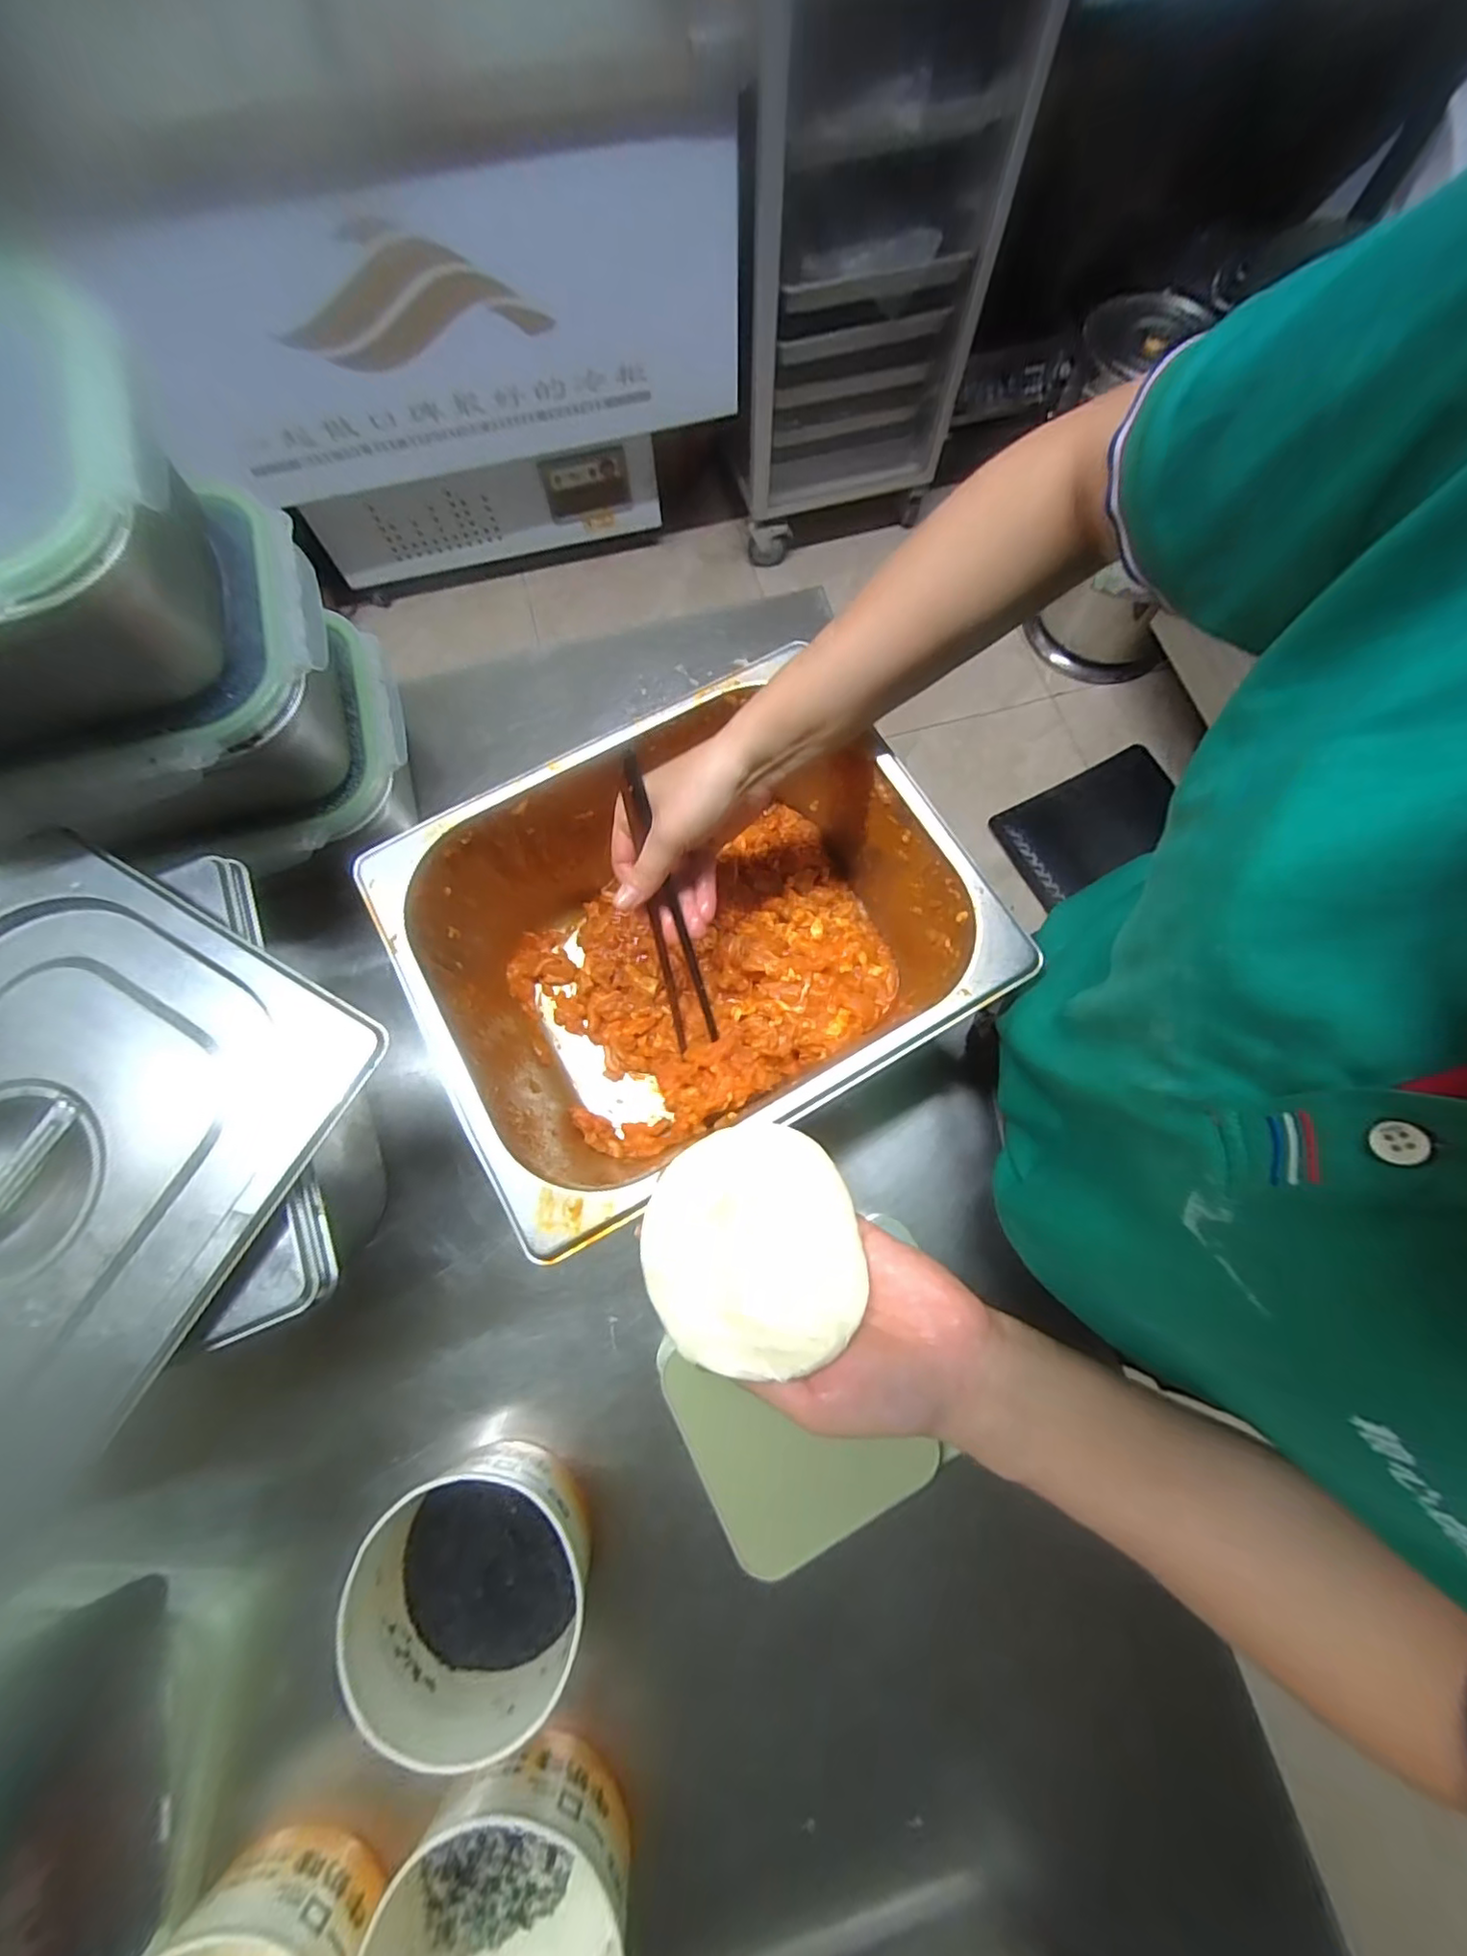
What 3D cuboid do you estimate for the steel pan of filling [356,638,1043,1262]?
[{"bbox_3d":[-0.026,-0.017,0.441,0.315,0.151,0.253,-30,76,-8],"label":"steel pan of filling"}]

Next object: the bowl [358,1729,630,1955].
[{"bbox_3d":[-0.116,0.503,0.345,0.120,0.079,0.128,0,74,0],"label":"bowl"}]

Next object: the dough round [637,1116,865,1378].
[{"bbox_3d":[0.008,0.122,0.299,0.099,0.011,0.107,-2,52,2],"label":"dough round"}]

